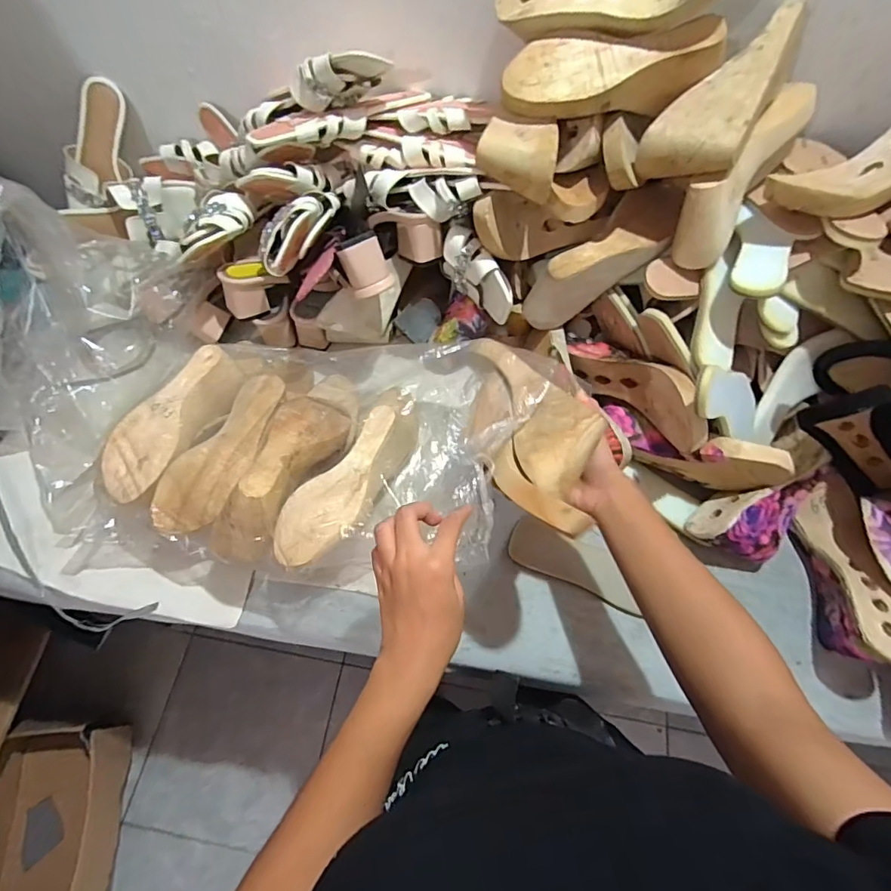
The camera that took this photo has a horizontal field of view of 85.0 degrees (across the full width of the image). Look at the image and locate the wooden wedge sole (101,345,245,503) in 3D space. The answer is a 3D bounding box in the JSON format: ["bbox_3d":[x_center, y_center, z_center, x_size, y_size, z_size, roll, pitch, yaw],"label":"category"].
[{"bbox_3d":[-0.322,-0.024,0.579,0.077,0.064,0.205,12,65,6],"label":"wooden wedge sole"}]

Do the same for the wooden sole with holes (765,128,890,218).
[{"bbox_3d":[0.449,-0.294,0.509,0.218,0.062,0.075,-28,67,1],"label":"wooden sole with holes"}]

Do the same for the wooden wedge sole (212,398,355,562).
[{"bbox_3d":[-0.173,0.020,0.534,0.078,0.074,0.210,15,47,8],"label":"wooden wedge sole"}]

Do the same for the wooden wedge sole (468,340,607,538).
[{"bbox_3d":[0.079,-0.017,0.461,0.105,0.053,0.239,-8,47,-4],"label":"wooden wedge sole"}]

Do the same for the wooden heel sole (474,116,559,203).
[{"bbox_3d":[0.079,-0.311,0.519,0.089,0.044,0.074,17,65,9],"label":"wooden heel sole"}]

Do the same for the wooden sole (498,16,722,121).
[{"bbox_3d":[0.167,-0.375,0.491,0.216,0.064,0.064,1,64,1],"label":"wooden sole"}]

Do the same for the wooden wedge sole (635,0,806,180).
[{"bbox_3d":[0.305,-0.356,0.506,0.214,0.064,0.087,-45,70,7],"label":"wooden wedge sole"}]

